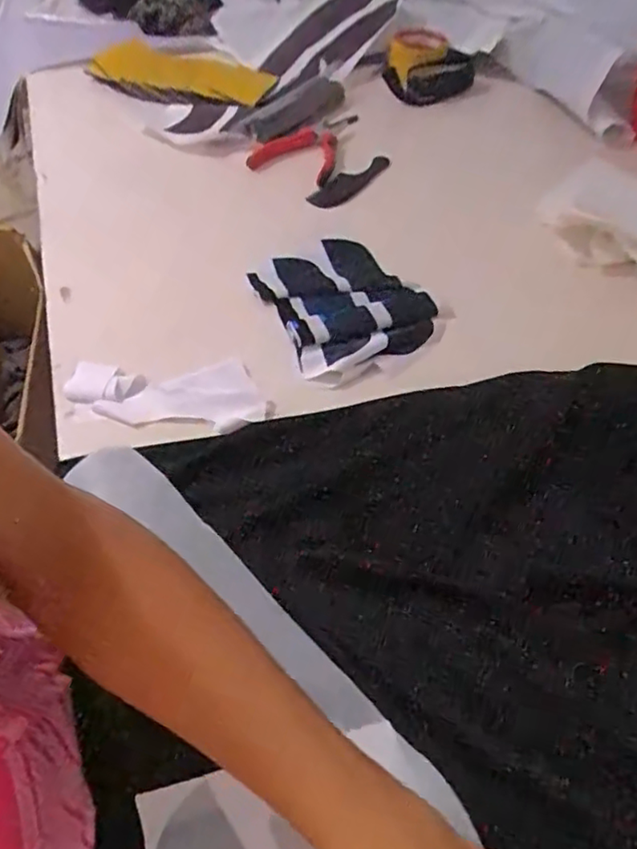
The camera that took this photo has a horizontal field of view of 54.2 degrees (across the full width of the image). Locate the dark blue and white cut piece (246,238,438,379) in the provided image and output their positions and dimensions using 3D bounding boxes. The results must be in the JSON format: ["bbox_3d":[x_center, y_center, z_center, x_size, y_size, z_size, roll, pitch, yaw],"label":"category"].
[{"bbox_3d":[0.020,-0.131,0.629,0.146,0.019,0.204,-17,45,-19],"label":"dark blue and white cut piece"}]

